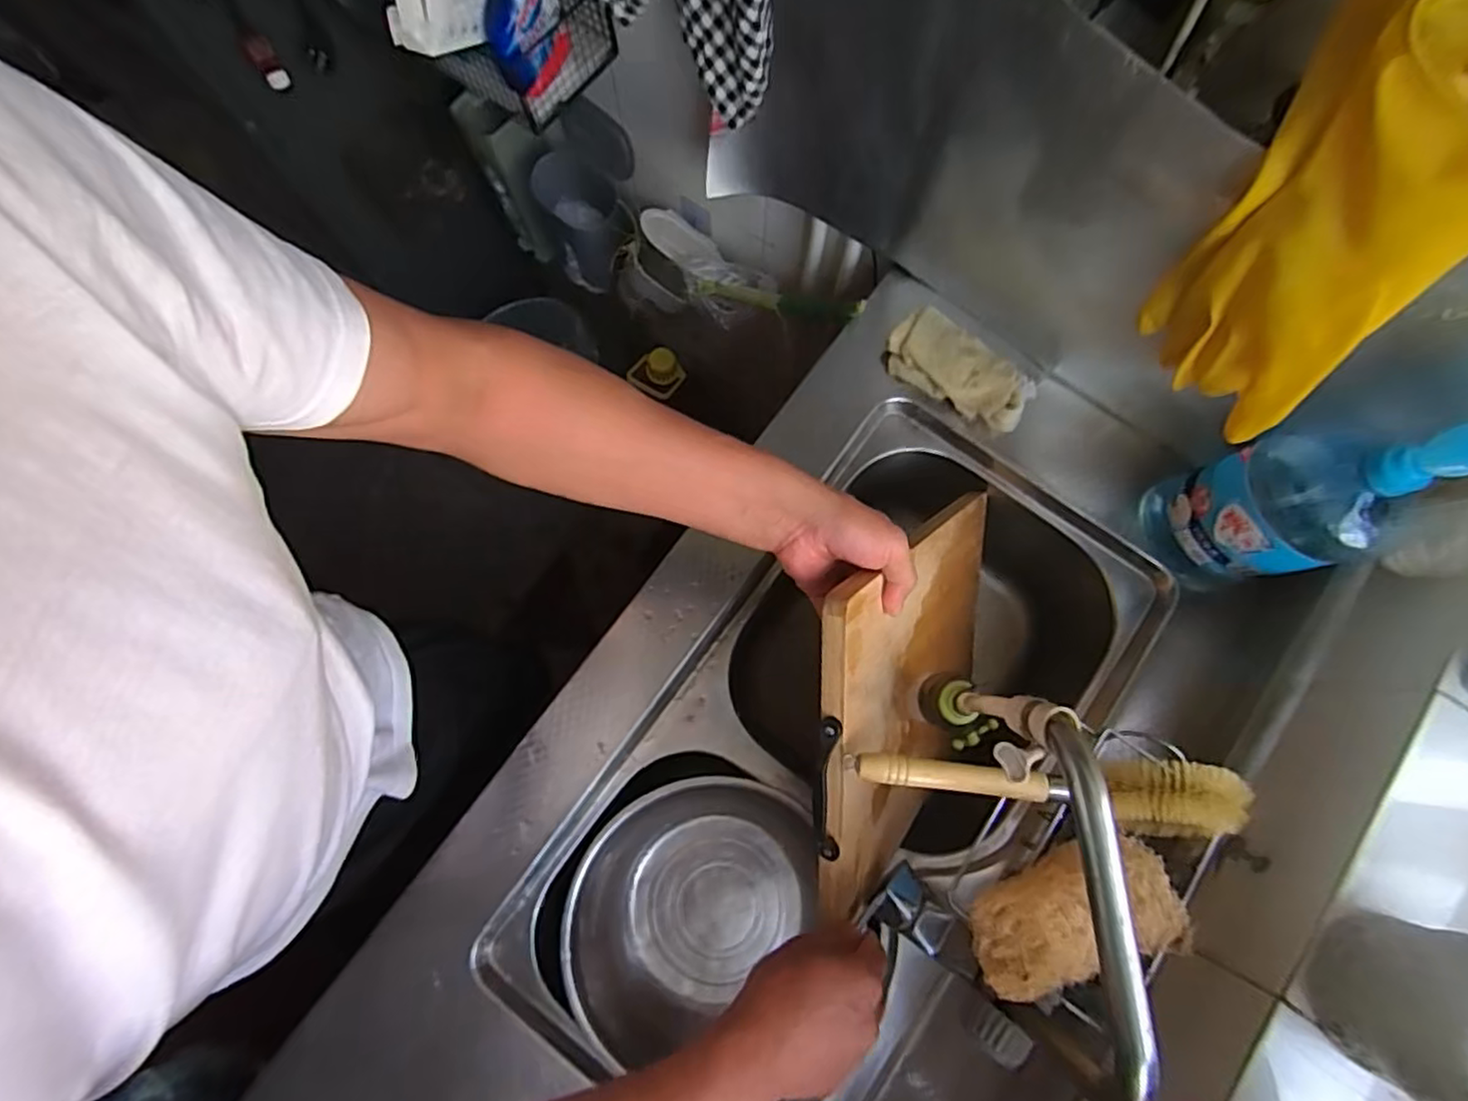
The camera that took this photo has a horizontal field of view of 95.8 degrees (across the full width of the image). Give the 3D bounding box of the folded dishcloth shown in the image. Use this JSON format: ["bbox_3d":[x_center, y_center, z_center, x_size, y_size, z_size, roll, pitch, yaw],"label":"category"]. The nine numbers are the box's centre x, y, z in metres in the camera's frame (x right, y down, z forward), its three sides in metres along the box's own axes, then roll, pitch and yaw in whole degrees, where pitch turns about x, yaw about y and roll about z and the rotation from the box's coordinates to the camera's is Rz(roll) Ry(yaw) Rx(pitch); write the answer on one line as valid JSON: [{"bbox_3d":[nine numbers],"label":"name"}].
[{"bbox_3d":[0.244,-0.195,0.717,0.160,0.046,0.078,32,79,7],"label":"folded dishcloth"}]

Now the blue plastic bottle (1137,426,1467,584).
[{"bbox_3d":[0.459,-0.039,0.567,0.070,0.286,0.117,-11,77,-2],"label":"blue plastic bottle"}]

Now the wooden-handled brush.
[{"bbox_3d":[0.200,0.150,0.434,0.238,0.047,0.048,9,77,2],"label":"wooden-handled brush"}]

